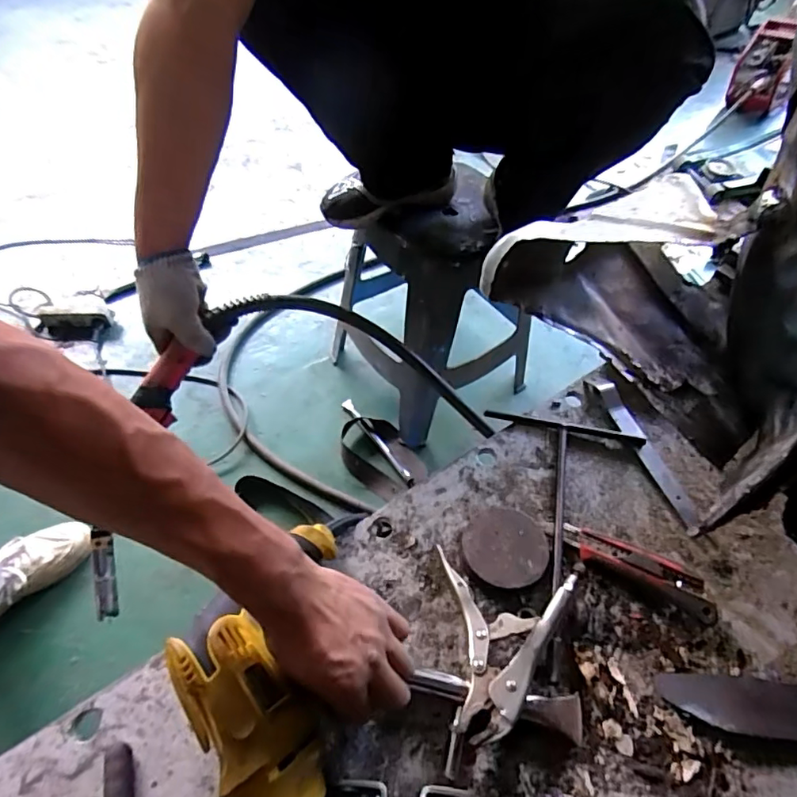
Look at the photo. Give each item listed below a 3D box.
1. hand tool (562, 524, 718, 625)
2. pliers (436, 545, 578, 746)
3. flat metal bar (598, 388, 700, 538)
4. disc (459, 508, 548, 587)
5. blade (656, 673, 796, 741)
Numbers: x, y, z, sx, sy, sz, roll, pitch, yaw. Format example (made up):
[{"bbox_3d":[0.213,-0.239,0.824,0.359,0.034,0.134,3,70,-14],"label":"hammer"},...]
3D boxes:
[{"bbox_3d":[0.231,0.164,0.522,0.139,0.030,0.038,30,56,17],"label":"hand tool"},{"bbox_3d":[0.084,0.215,0.469,0.131,0.037,0.154,15,53,7],"label":"pliers"},{"bbox_3d":[0.283,0.059,0.619,0.028,0.011,0.201,-12,55,-13],"label":"flat metal bar"},{"bbox_3d":[0.106,0.148,0.534,0.077,0.028,0.087,39,59,23],"label":"disc"},{"bbox_3d":[0.323,0.266,0.459,0.191,0.016,0.044,7,52,1],"label":"blade"}]

